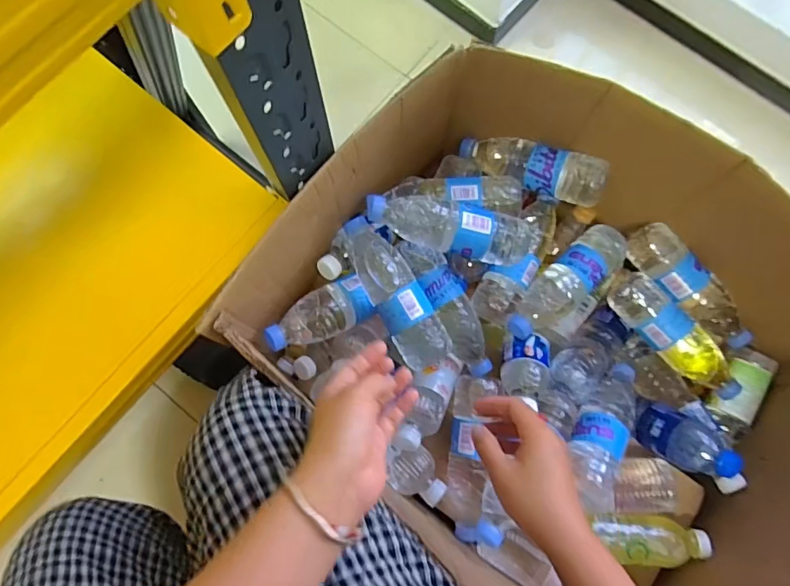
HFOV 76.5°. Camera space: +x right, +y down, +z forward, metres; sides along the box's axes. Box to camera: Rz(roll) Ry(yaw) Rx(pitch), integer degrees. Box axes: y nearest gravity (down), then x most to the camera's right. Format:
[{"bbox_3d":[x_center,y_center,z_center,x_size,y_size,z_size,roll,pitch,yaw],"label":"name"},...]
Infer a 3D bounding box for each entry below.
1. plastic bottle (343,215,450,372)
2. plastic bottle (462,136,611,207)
[{"bbox_3d":[-0.002,-0.003,0.652,0.064,0.055,0.212,-29,79,-6],"label":"plastic bottle"},{"bbox_3d":[0.192,-0.180,0.710,0.208,0.065,0.070,26,78,29],"label":"plastic bottle"}]

